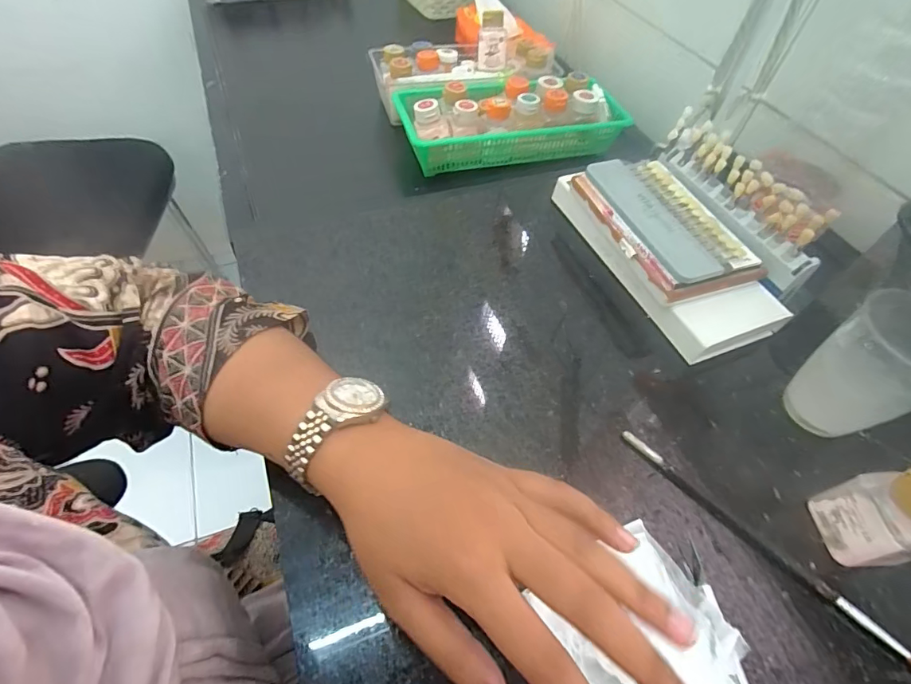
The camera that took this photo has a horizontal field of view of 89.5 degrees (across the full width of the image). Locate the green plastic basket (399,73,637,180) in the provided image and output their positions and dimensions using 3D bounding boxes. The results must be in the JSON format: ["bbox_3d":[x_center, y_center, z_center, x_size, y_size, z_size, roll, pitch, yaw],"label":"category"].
[{"bbox_3d":[0.073,-0.304,0.622,0.296,0.071,0.141,-11,55,-13],"label":"green plastic basket"}]

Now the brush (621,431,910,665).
[{"bbox_3d":[0.184,0.120,0.280,0.189,0.007,0.007,39,60,22],"label":"brush"}]

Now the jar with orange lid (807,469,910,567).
[{"bbox_3d":[0.245,0.099,0.261,0.035,0.072,0.044,-6,54,-9],"label":"jar with orange lid"}]

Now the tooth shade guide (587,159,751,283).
[{"bbox_3d":[0.175,-0.109,0.391,0.061,0.016,0.147,-16,55,-15],"label":"tooth shade guide"}]

